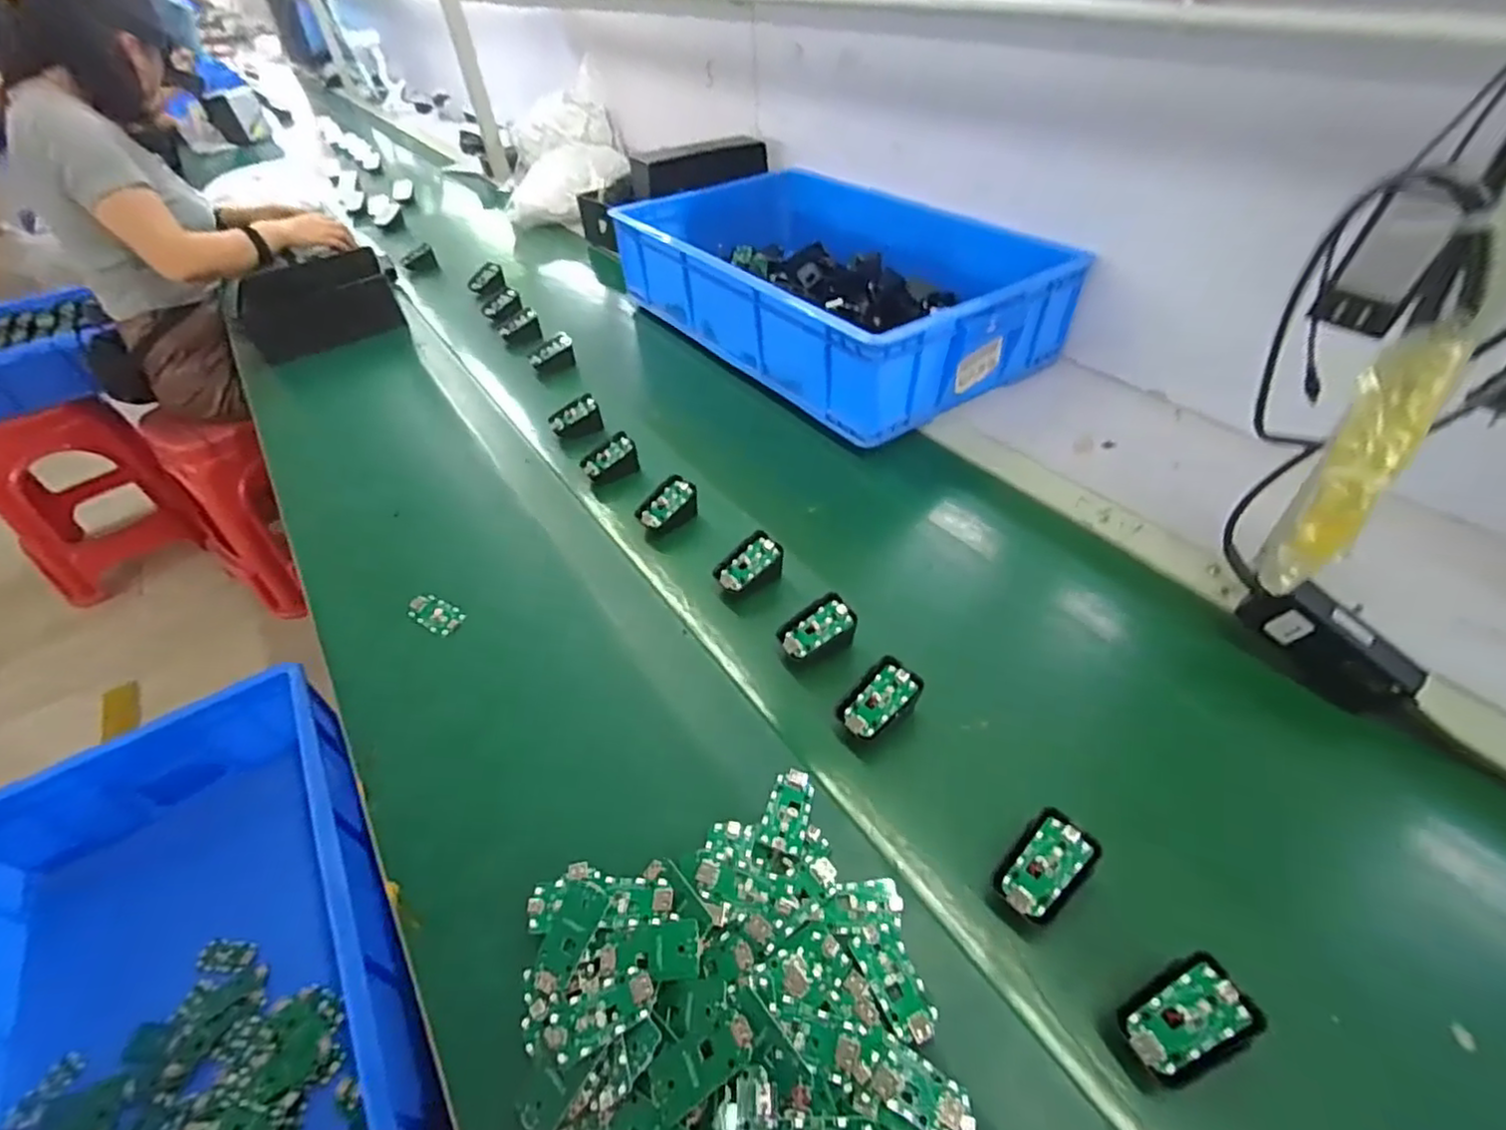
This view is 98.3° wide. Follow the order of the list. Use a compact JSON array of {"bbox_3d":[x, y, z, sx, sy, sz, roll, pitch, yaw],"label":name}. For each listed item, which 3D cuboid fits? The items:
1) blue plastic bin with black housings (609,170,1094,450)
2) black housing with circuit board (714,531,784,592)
[{"bbox_3d":[0.115,-0.432,0.989,0.393,0.135,0.617,-28,50,-22],"label":"blue plastic bin with black housings"},{"bbox_3d":[-0.003,0.005,0.651,0.065,0.045,0.048,-31,51,-24],"label":"black housing with circuit board"}]

